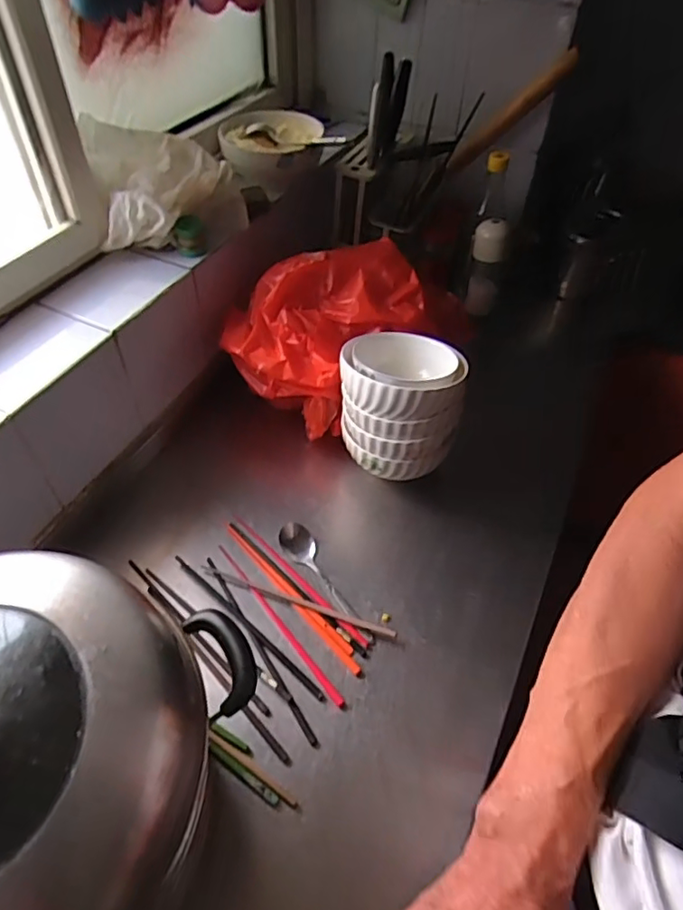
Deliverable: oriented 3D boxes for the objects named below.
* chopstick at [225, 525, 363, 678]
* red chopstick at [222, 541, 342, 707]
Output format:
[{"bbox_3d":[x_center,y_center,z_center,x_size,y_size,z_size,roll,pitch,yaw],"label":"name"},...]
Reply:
[{"bbox_3d":[-0.062,0.161,0.672,0.010,0.009,0.244,-33,58,-27],"label":"chopstick"},{"bbox_3d":[-0.074,0.186,0.649,0.011,0.009,0.236,-30,57,-25],"label":"red chopstick"}]

